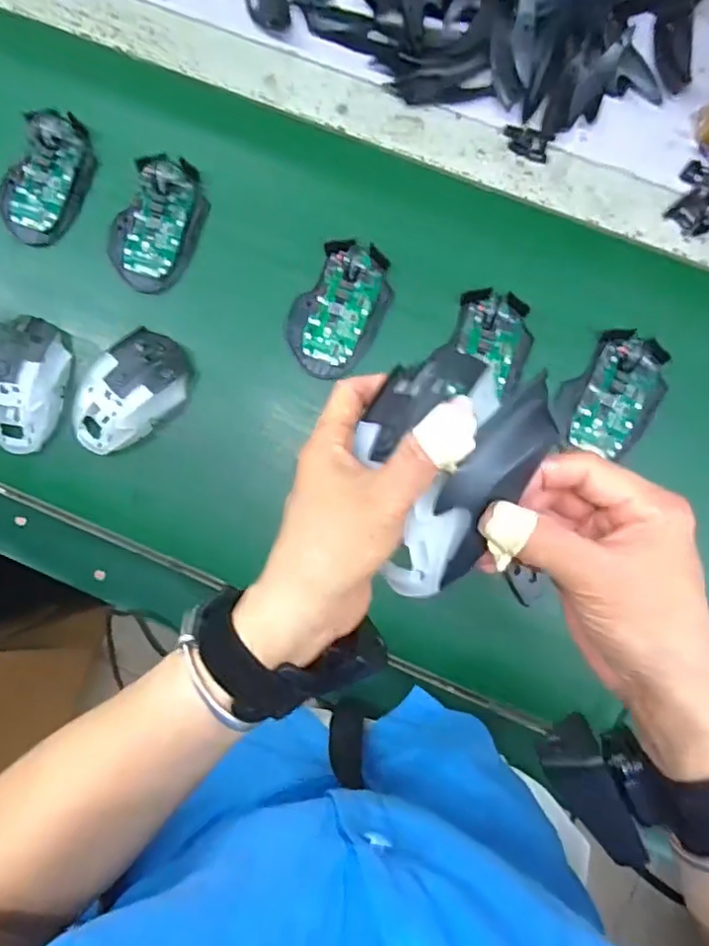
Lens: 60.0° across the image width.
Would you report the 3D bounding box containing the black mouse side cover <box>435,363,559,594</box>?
[{"bbox_3d":[0.059,0.004,0.269,0.032,0.016,0.098,27,97,5],"label":"black mouse side cover"}]

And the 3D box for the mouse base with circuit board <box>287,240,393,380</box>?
[{"bbox_3d":[-0.015,-0.141,0.525,0.071,0.029,0.114,28,90,5],"label":"mouse base with circuit board"}]

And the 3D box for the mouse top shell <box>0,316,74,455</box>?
[{"bbox_3d":[-0.287,-0.078,0.534,0.069,0.040,0.116,5,83,3],"label":"mouse top shell"}]

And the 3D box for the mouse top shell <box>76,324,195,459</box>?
[{"bbox_3d":[-0.192,-0.067,0.524,0.066,0.034,0.112,41,86,7],"label":"mouse top shell"}]

